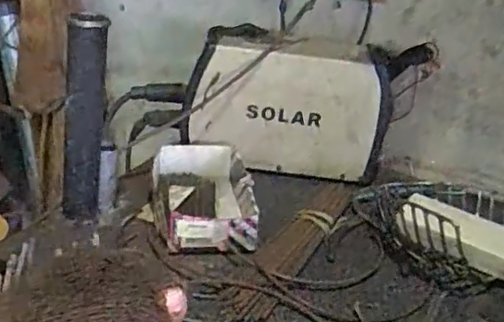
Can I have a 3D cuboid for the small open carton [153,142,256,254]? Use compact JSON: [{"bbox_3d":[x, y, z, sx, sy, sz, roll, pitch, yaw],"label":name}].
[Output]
[{"bbox_3d":[-0.078,0.051,0.929,0.145,0.062,0.242,1,26,-10],"label":"small open carton"}]

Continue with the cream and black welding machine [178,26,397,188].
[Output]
[{"bbox_3d":[0.067,-0.099,1.052,0.356,0.218,0.105,6,25,-1],"label":"cream and black welding machine"}]

